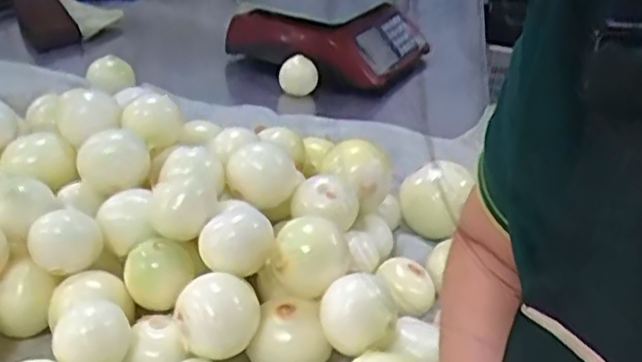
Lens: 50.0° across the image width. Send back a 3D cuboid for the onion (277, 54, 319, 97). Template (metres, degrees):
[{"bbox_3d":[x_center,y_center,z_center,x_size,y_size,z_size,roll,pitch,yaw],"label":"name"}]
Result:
[{"bbox_3d":[-0.044,-0.204,1.350,0.076,0.069,0.070,4,32,-3],"label":"onion"}]

